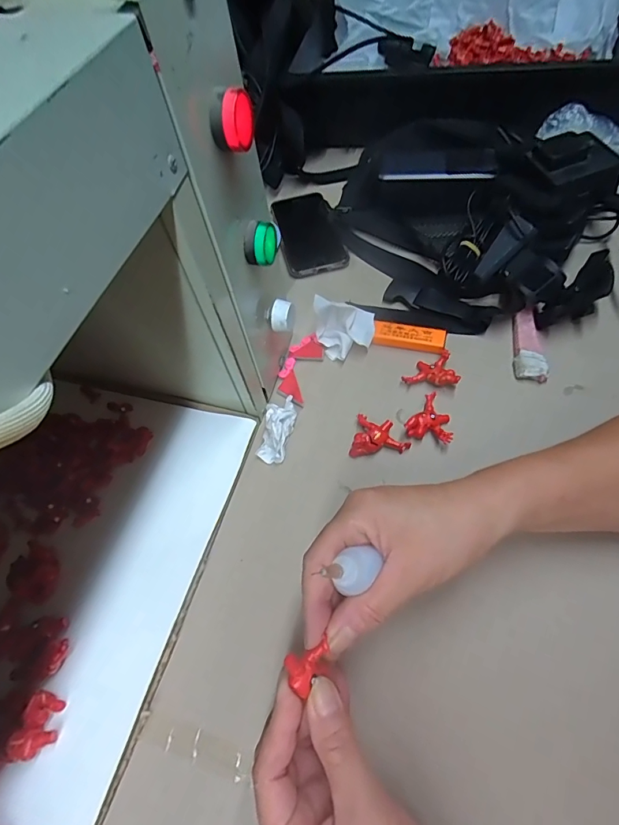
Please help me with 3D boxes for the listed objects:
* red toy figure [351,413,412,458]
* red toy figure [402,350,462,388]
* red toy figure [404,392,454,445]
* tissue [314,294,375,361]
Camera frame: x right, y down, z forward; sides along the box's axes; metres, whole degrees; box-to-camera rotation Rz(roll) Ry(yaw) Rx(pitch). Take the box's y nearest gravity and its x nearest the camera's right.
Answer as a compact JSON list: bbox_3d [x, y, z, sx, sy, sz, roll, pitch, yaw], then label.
[{"bbox_3d":[0.061,0.022,0.366,0.046,0.017,0.037,12,61,7],"label":"red toy figure"},{"bbox_3d":[0.111,-0.041,0.397,0.047,0.022,0.036,11,61,7],"label":"red toy figure"},{"bbox_3d":[0.106,0.008,0.369,0.037,0.017,0.045,32,66,17],"label":"red toy figure"},{"bbox_3d":[0.036,-0.082,0.412,0.055,0.046,0.044,-11,61,-5],"label":"tissue"}]

